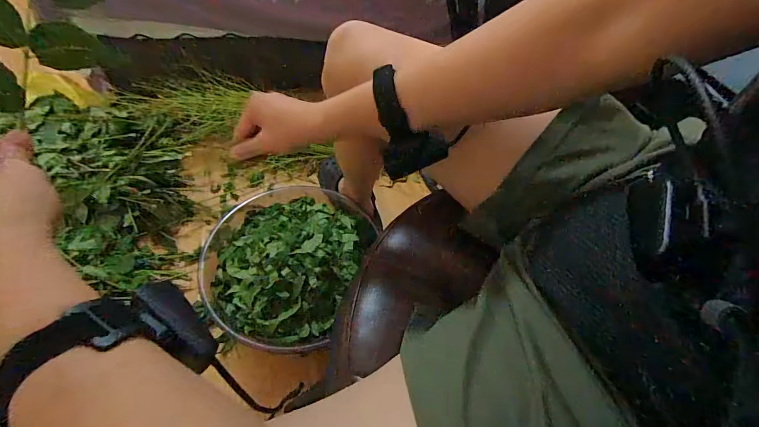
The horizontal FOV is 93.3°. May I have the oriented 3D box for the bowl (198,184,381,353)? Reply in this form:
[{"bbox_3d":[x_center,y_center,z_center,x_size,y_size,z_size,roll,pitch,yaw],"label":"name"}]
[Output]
[{"bbox_3d":[-0.166,0.104,0.732,0.344,0.151,0.306,-18,56,-18],"label":"bowl"}]

